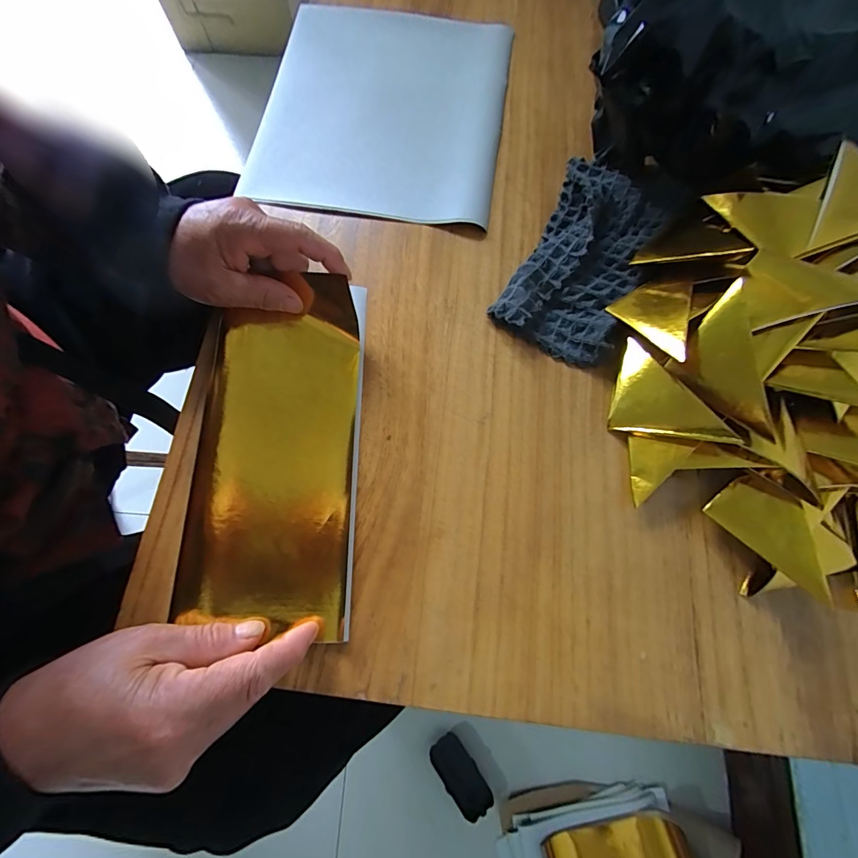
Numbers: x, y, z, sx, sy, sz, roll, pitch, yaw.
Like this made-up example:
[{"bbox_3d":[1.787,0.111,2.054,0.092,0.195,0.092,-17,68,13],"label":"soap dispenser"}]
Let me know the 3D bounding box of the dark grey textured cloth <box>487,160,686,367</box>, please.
[{"bbox_3d":[0.125,-0.139,0.308,0.088,0.026,0.175,27,76,6],"label":"dark grey textured cloth"}]

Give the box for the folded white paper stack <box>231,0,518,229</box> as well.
[{"bbox_3d":[-0.041,-0.293,0.364,0.212,0.016,0.244,9,74,1],"label":"folded white paper stack"}]

